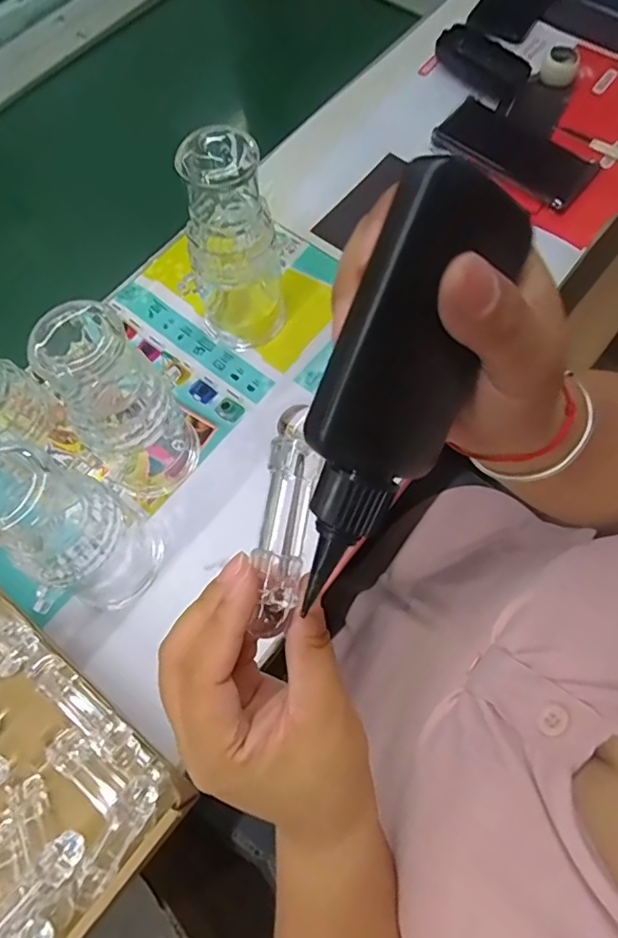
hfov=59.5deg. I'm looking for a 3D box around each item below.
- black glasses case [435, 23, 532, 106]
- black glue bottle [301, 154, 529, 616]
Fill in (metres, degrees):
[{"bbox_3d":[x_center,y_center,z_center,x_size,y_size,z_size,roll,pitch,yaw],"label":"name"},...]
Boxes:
[{"bbox_3d":[0.196,-0.456,0.612,0.060,0.026,0.113,-40,73,-14],"label":"black glasses case"},{"bbox_3d":[0.027,-0.023,0.173,0.041,0.032,0.130,20,106,8],"label":"black glue bottle"}]

